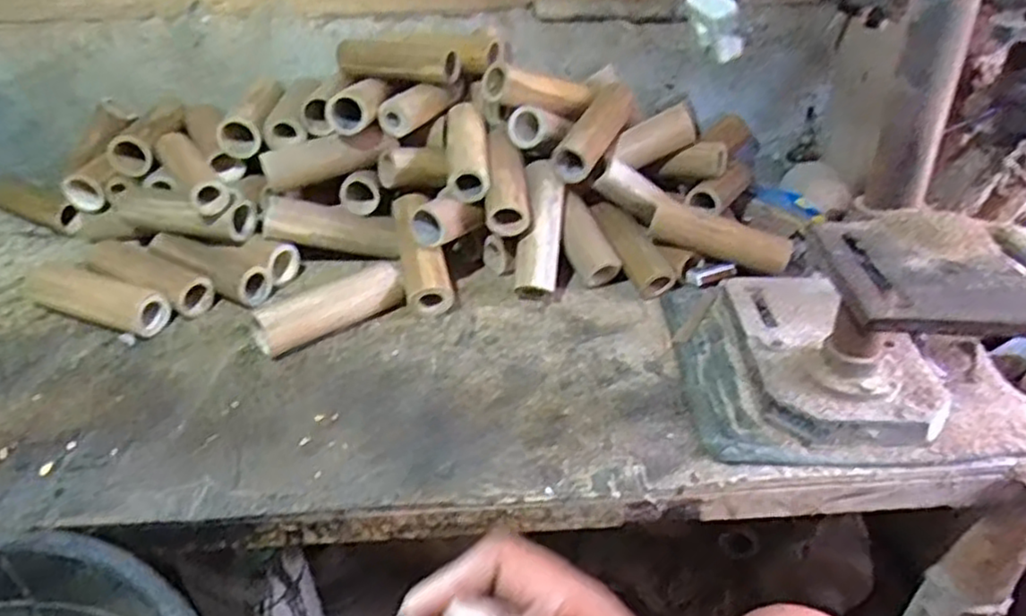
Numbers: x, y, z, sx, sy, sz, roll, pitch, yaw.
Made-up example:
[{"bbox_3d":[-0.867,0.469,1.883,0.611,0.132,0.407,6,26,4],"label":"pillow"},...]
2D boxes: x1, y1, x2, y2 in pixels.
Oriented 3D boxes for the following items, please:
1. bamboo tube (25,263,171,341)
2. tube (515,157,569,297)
[{"bbox_3d":[-0.526,-0.017,0.881,0.224,0.054,0.054,15,38,22],"label":"bamboo tube"},{"bbox_3d":[0.037,-0.104,0.927,0.052,0.052,0.175,5,76,9],"label":"tube"}]

